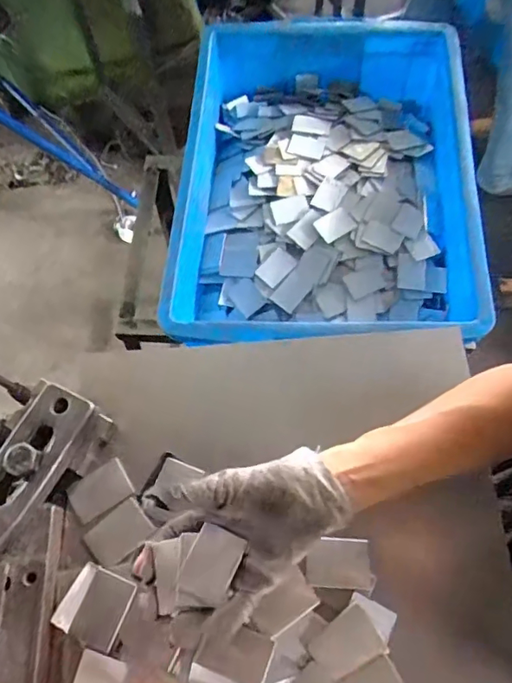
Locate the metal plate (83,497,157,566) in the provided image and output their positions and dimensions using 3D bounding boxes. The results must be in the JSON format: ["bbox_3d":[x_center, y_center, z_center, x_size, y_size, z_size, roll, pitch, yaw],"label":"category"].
[{"bbox_3d":[-0.110,0.155,0.433,0.048,0.004,0.034,-37,65,-14],"label":"metal plate"}]

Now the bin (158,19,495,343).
[{"bbox_3d":[0.086,-0.200,0.694,0.347,0.111,0.482,4,67,4],"label":"bin"}]

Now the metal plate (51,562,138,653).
[{"bbox_3d":[-0.121,0.198,0.402,0.050,0.007,0.048,20,69,11],"label":"metal plate"}]

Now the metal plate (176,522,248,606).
[{"bbox_3d":[-0.032,0.157,0.380,0.033,0.005,0.045,25,70,8],"label":"metal plate"}]

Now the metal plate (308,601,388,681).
[{"bbox_3d":[0.066,0.217,0.384,0.046,0.004,0.037,-35,69,-12],"label":"metal plate"}]

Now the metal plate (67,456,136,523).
[{"bbox_3d":[-0.129,0.123,0.446,0.047,0.007,0.034,-32,69,-11],"label":"metal plate"}]

